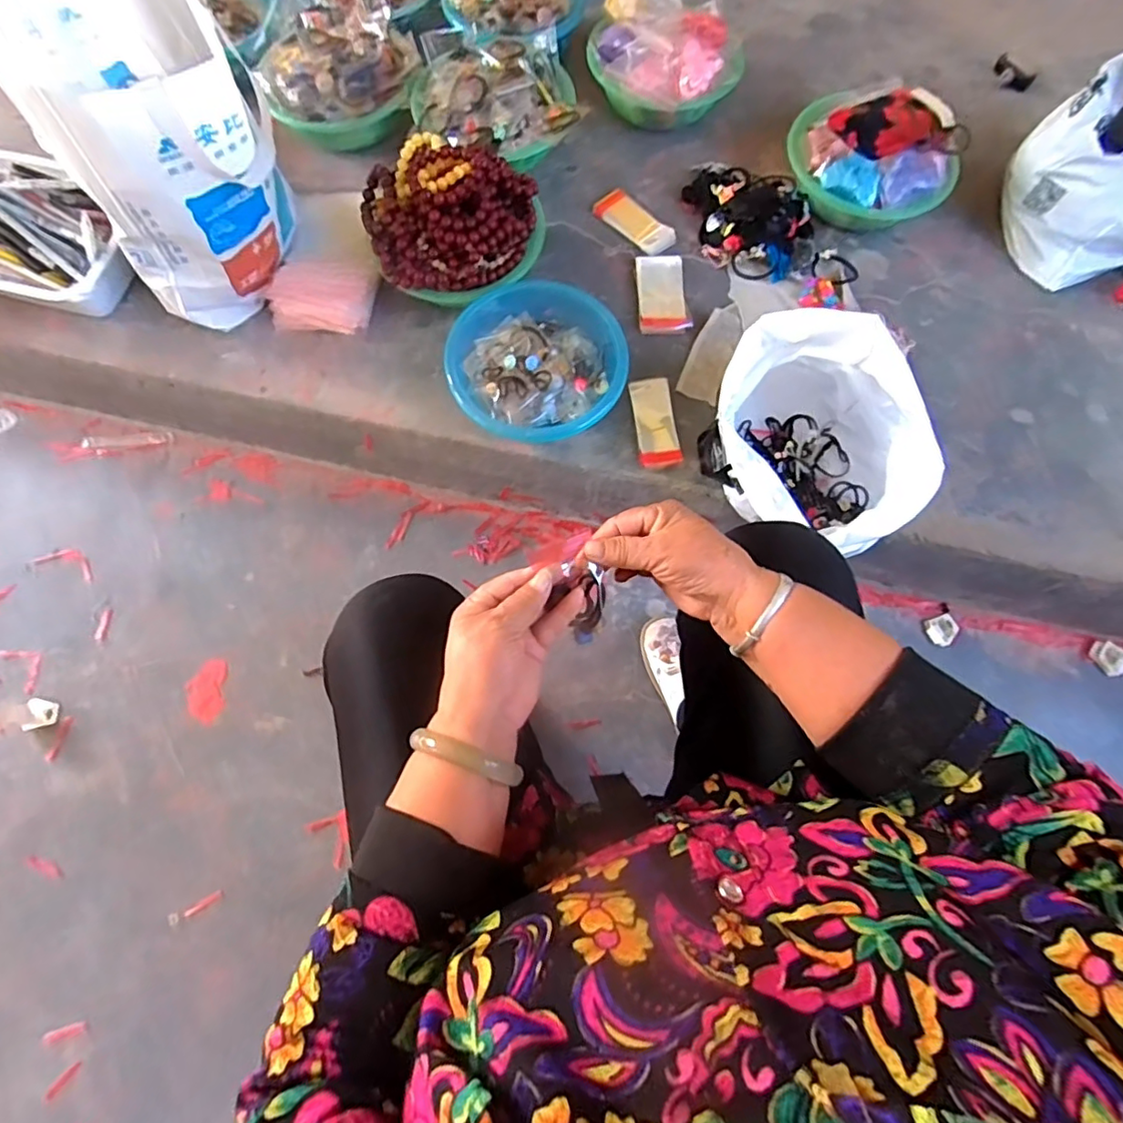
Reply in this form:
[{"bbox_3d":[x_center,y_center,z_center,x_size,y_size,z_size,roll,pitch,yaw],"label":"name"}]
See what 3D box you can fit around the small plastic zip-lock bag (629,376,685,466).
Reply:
[{"bbox_3d":[0.126,-0.189,0.775,0.055,0.010,0.136,-6,72,-3],"label":"small plastic zip-lock bag"}]

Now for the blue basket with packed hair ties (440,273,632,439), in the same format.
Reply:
[{"bbox_3d":[-0.030,-0.266,0.762,0.222,0.082,0.219,0,72,-1],"label":"blue basket with packed hair ties"}]

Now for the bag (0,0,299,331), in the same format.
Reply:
[{"bbox_3d":[-0.458,-0.478,0.699,0.219,0.310,0.224,-22,74,-8],"label":"bag"}]

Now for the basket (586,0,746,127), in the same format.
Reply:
[{"bbox_3d":[0.166,-0.791,0.905,0.234,0.100,0.229,21,73,6],"label":"basket"}]

